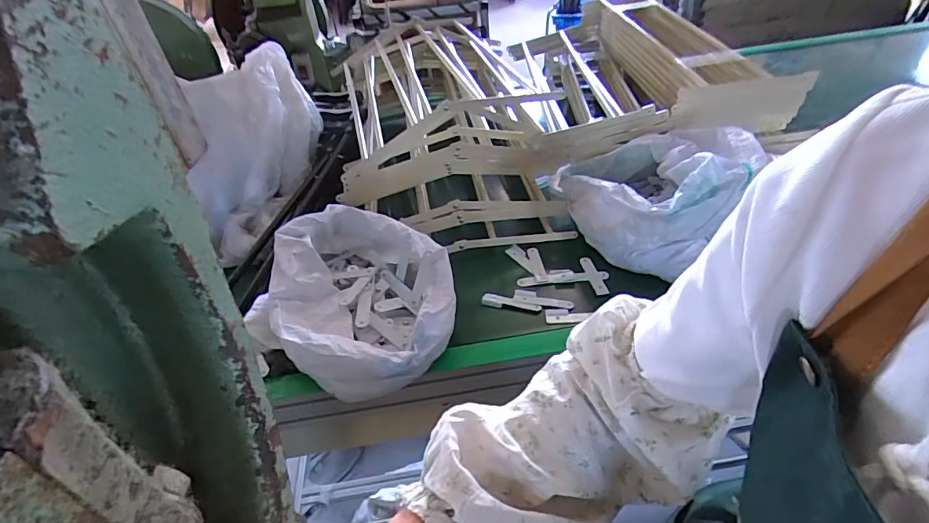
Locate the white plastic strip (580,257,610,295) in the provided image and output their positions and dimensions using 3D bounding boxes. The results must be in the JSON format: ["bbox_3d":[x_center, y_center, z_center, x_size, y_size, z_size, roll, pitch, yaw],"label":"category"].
[{"bbox_3d":[0.222,0.024,0.832,0.021,0.005,0.093,-11,40,-5],"label":"white plastic strip"}]

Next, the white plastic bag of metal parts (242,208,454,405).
[{"bbox_3d":[-0.161,0.046,0.733,0.297,0.122,0.274,17,45,26],"label":"white plastic bag of metal parts"}]

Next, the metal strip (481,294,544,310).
[{"bbox_3d":[0.075,0.068,0.789,0.097,0.009,0.020,9,42,18],"label":"metal strip"}]

